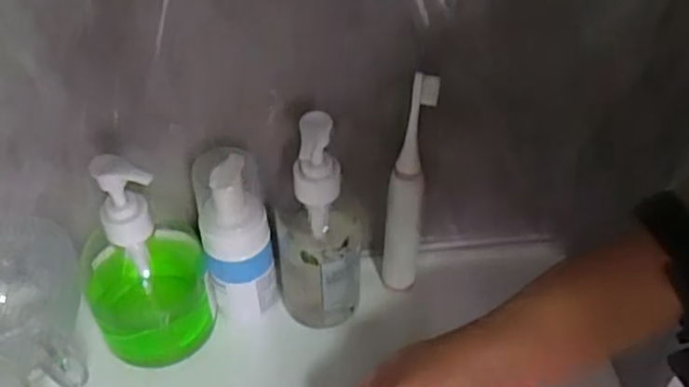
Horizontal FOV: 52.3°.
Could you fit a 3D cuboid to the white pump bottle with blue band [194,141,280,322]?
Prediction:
[{"bbox_3d":[-0.074,0.034,0.493,0.049,0.135,0.049,-9,44,-8],"label":"white pump bottle with blue band"}]

